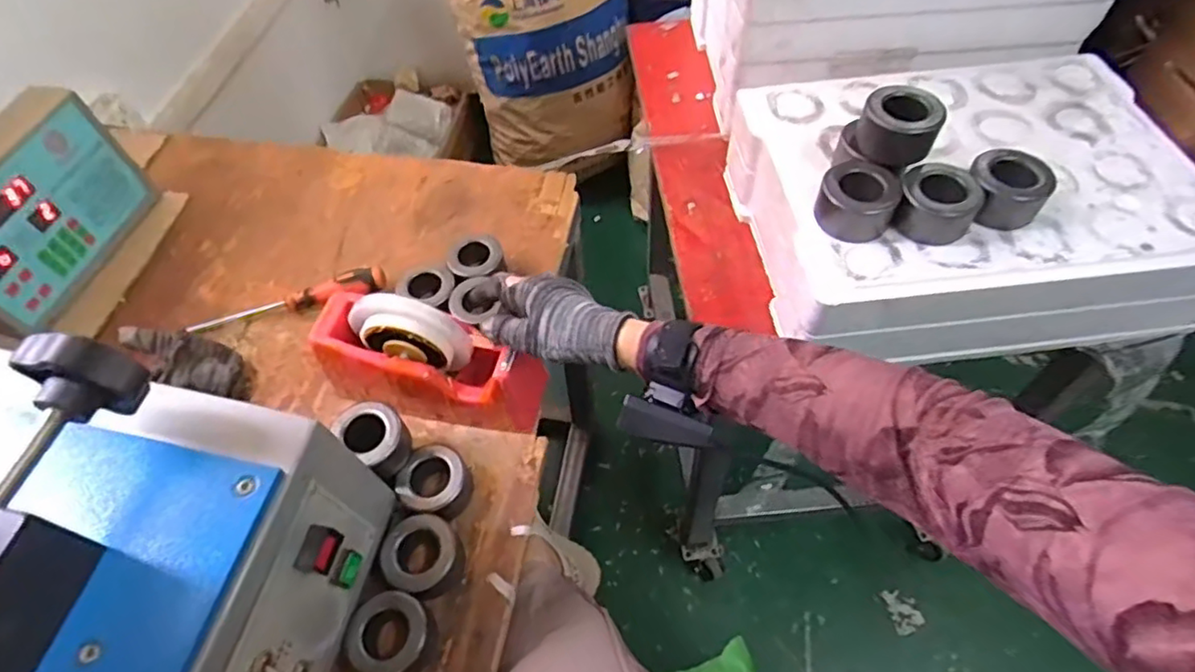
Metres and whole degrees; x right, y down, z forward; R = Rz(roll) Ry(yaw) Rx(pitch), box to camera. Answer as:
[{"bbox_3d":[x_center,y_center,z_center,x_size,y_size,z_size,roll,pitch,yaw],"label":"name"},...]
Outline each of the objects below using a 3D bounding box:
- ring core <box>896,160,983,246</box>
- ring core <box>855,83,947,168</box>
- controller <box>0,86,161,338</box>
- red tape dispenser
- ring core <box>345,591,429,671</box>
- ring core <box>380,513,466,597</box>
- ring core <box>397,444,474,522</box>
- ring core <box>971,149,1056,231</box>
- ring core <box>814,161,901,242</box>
[{"bbox_3d":[0.281,-0.109,0.524,0.059,0.037,0.060,-1,57,1],"label":"ring core"},{"bbox_3d":[0.250,-0.174,0.526,0.062,0.044,0.051,23,61,16],"label":"ring core"},{"bbox_3d":[-0.595,-0.130,0.663,0.056,0.151,0.226,11,58,9],"label":"controller"},{"bbox_3d":[-0.154,0.025,0.587,0.197,0.116,0.068,9,58,8],"label":"red tape dispenser"},{"bbox_3d":[-0.160,0.234,0.493,0.055,0.036,0.059,-1,57,1],"label":"ring core"},{"bbox_3d":[-0.145,0.183,0.526,0.059,0.038,0.058,-1,57,1],"label":"ring core"},{"bbox_3d":[-0.144,0.130,0.558,0.061,0.032,0.057,-1,57,1],"label":"ring core"},{"bbox_3d":[0.336,-0.121,0.523,0.060,0.041,0.055,-1,57,1],"label":"ring core"},{"bbox_3d":[0.215,-0.113,0.525,0.062,0.037,0.059,23,61,16],"label":"ring core"}]

